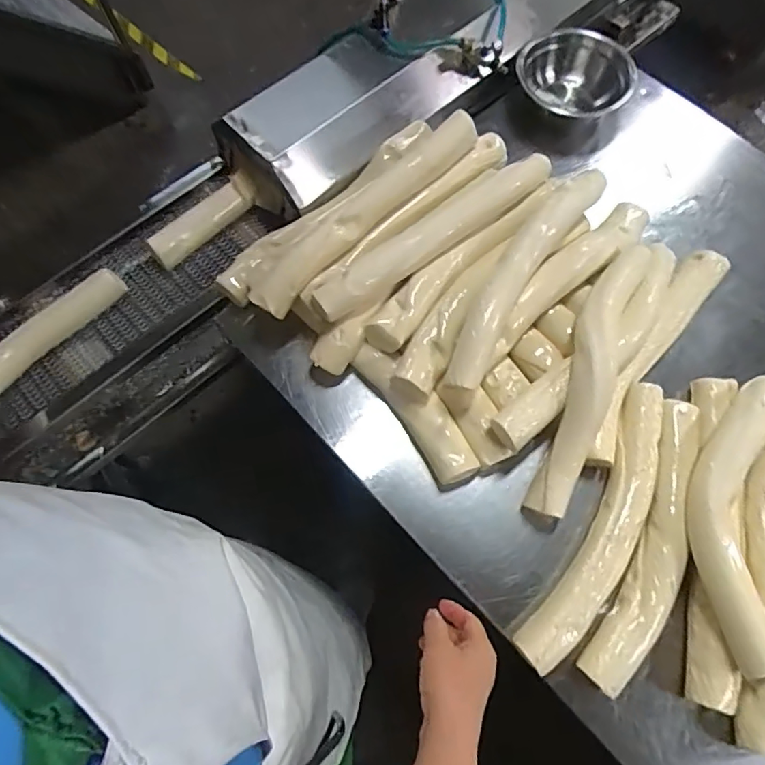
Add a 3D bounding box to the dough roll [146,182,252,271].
[{"bbox_3d":[-0.257,-0.222,0.742,0.146,0.043,0.042,-39,76,-13],"label":"dough roll"}]

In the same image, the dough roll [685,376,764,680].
[{"bbox_3d":[0.396,0.137,0.589,0.096,0.037,0.333,14,71,4],"label":"dough roll"}]

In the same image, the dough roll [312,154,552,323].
[{"bbox_3d":[0.072,-0.192,0.663,0.367,0.039,0.053,-35,75,-12],"label":"dough roll"}]

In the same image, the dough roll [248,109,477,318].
[{"bbox_3d":[-0.018,-0.220,0.671,0.361,0.051,0.049,-42,76,-14],"label":"dough roll"}]

